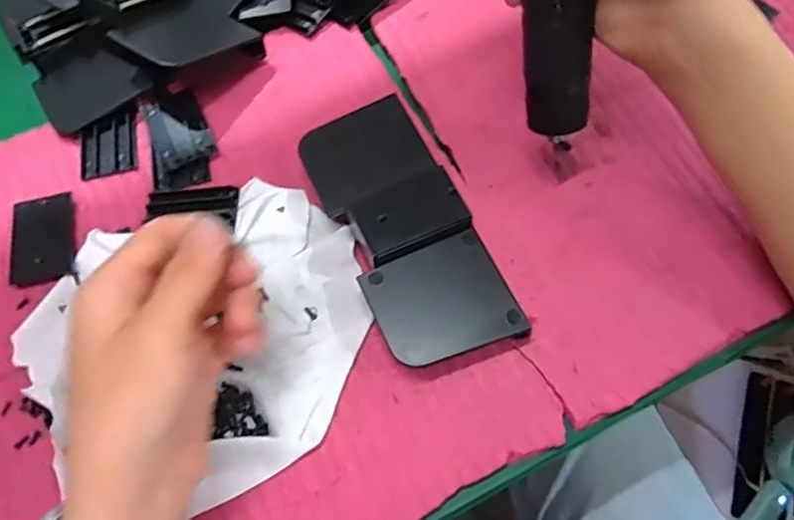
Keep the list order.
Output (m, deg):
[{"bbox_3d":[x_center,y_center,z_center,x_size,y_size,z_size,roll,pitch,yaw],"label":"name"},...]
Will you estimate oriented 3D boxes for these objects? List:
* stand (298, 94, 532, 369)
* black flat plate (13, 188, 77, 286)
[{"bbox_3d":[0.003,-0.020,0.341,0.070,0.030,0.163,-23,67,-8],"label":"stand"},{"bbox_3d":[-0.210,-0.013,0.361,0.035,0.007,0.056,-17,67,-5],"label":"black flat plate"}]

